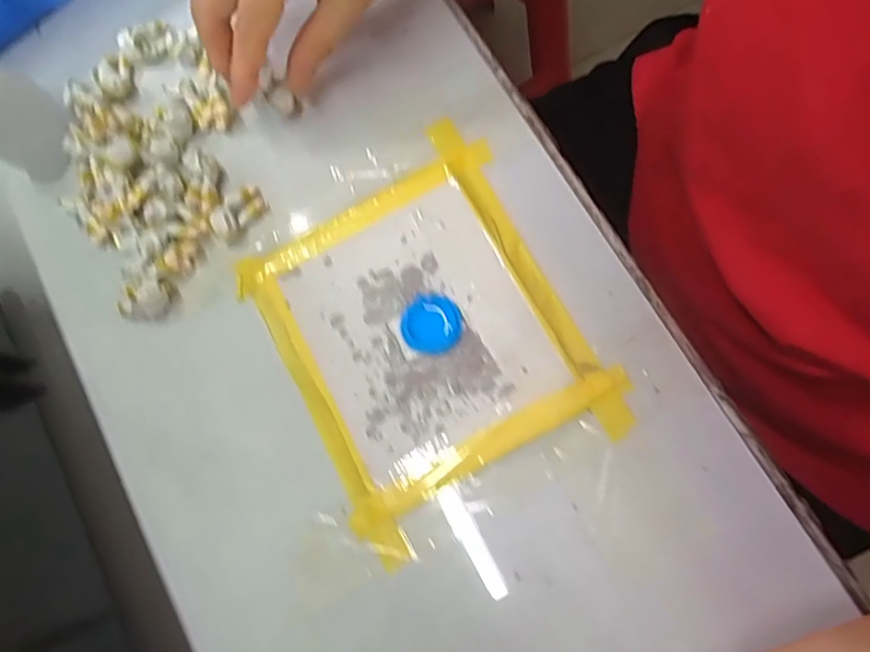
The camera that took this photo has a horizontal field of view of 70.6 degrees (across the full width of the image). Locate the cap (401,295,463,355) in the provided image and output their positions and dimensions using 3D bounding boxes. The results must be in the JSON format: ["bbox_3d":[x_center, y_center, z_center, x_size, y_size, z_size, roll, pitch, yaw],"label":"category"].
[{"bbox_3d":[-0.002,-0.001,0.303,0.029,0.007,0.028,-2,77,7],"label":"cap"}]

